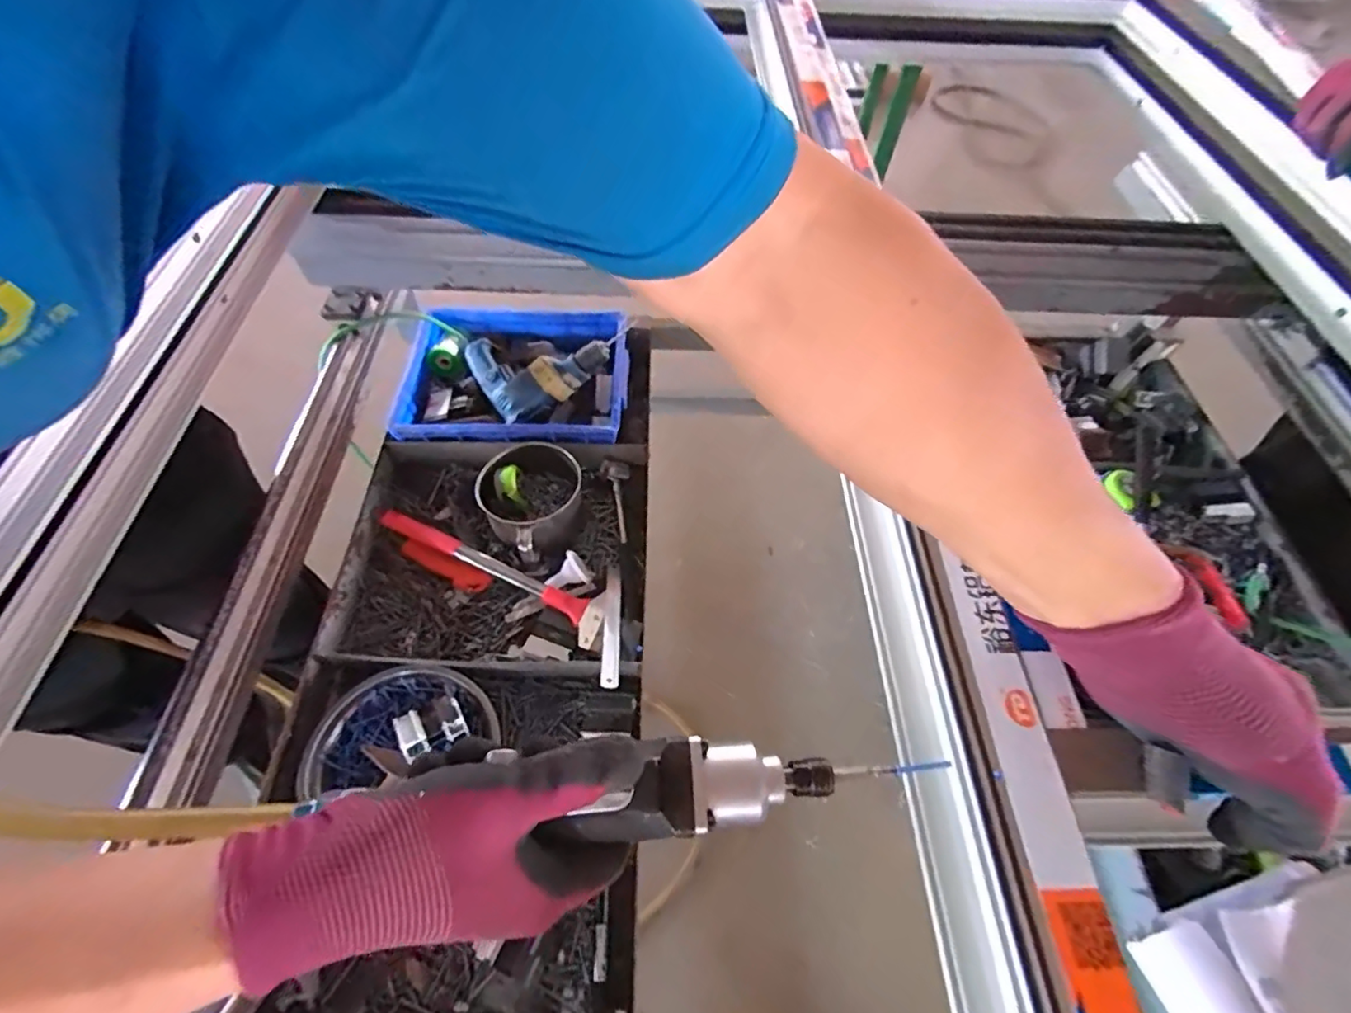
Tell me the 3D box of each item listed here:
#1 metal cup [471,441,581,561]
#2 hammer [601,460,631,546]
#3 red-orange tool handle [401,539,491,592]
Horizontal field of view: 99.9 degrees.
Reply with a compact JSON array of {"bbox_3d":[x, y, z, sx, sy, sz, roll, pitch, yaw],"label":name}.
[{"bbox_3d":[-0.215,-0.012,0.823,0.136,0.082,0.161,26,60,12],"label":"metal cup"},{"bbox_3d":[-0.087,-0.007,0.873,0.044,0.019,0.131,-6,73,-7],"label":"hammer"},{"bbox_3d":[-0.325,0.085,0.798,0.133,0.021,0.032,22,60,10],"label":"red-orange tool handle"}]

